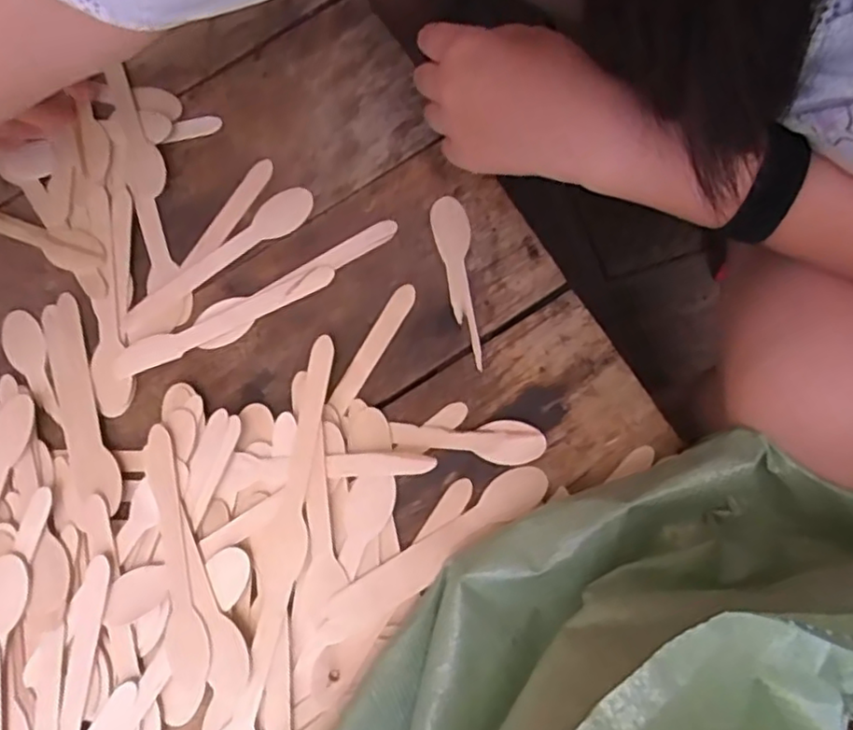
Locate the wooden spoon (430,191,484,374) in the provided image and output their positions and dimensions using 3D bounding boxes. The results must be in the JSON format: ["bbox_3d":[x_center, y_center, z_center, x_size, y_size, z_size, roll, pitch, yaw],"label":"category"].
[{"bbox_3d":[0.021,-0.058,0.426,0.024,0.006,0.117,-7,77,0],"label":"wooden spoon"}]

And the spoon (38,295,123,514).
[{"bbox_3d":[-0.231,0.024,0.417,0.029,0.009,0.150,-21,77,-3],"label":"spoon"}]

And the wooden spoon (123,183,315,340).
[{"bbox_3d":[-0.144,-0.071,0.436,0.156,0.004,0.026,-39,79,-7],"label":"wooden spoon"}]

